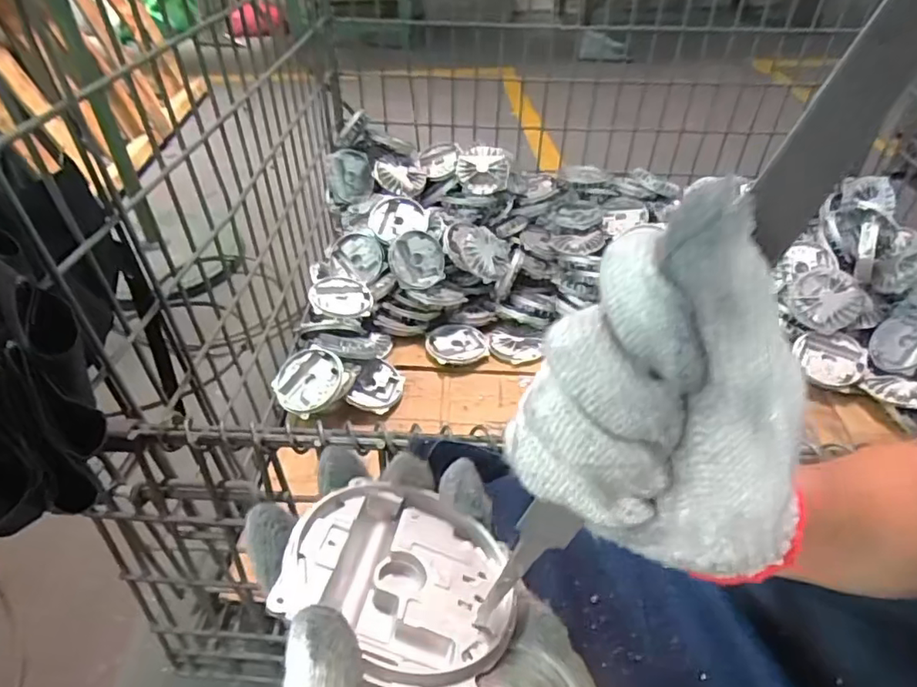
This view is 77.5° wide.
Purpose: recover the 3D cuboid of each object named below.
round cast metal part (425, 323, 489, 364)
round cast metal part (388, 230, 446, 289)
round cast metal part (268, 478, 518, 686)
[{"bbox_3d":[-0.002,0.000,1.050,0.110,0.016,0.091,-5,42,-6],"label":"round cast metal part"},{"bbox_3d":[-0.081,-0.163,1.090,0.102,0.027,0.115,-4,77,-14],"label":"round cast metal part"},{"bbox_3d":[-0.028,0.115,0.275,0.104,0.025,0.104,17,27,-9],"label":"round cast metal part"}]

